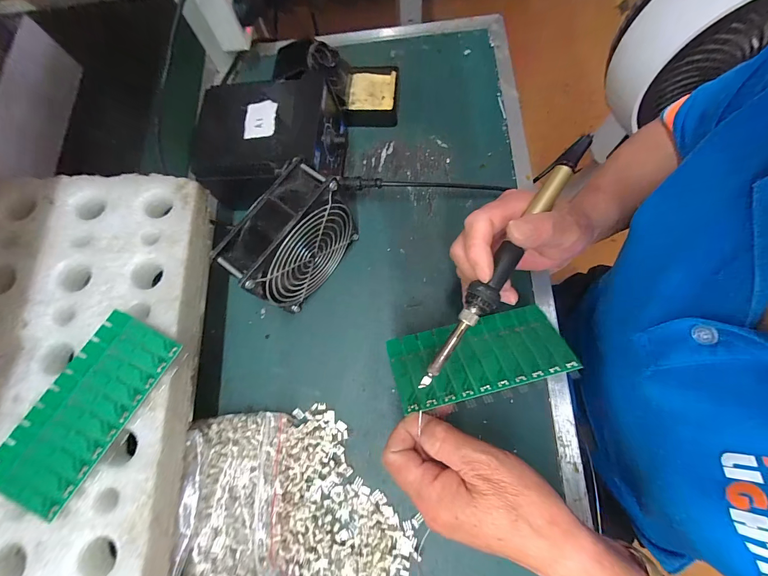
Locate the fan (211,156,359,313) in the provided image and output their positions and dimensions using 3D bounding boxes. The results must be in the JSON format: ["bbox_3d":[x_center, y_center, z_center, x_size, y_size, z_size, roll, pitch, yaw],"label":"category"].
[{"bbox_3d":[-0.083,-0.040,0.315,0.049,0.120,0.118,34,79,13],"label":"fan"}]

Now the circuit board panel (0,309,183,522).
[{"bbox_3d":[-0.224,0.089,0.243,0.061,0.004,0.137,30,74,1],"label":"circuit board panel"}]

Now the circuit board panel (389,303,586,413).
[{"bbox_3d":[0.075,0.052,0.257,0.135,0.004,0.063,-13,50,-6],"label":"circuit board panel"}]

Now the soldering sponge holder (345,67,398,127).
[{"bbox_3d":[-0.015,-0.242,0.410,0.063,0.028,0.074,0,74,5],"label":"soldering sponge holder"}]

